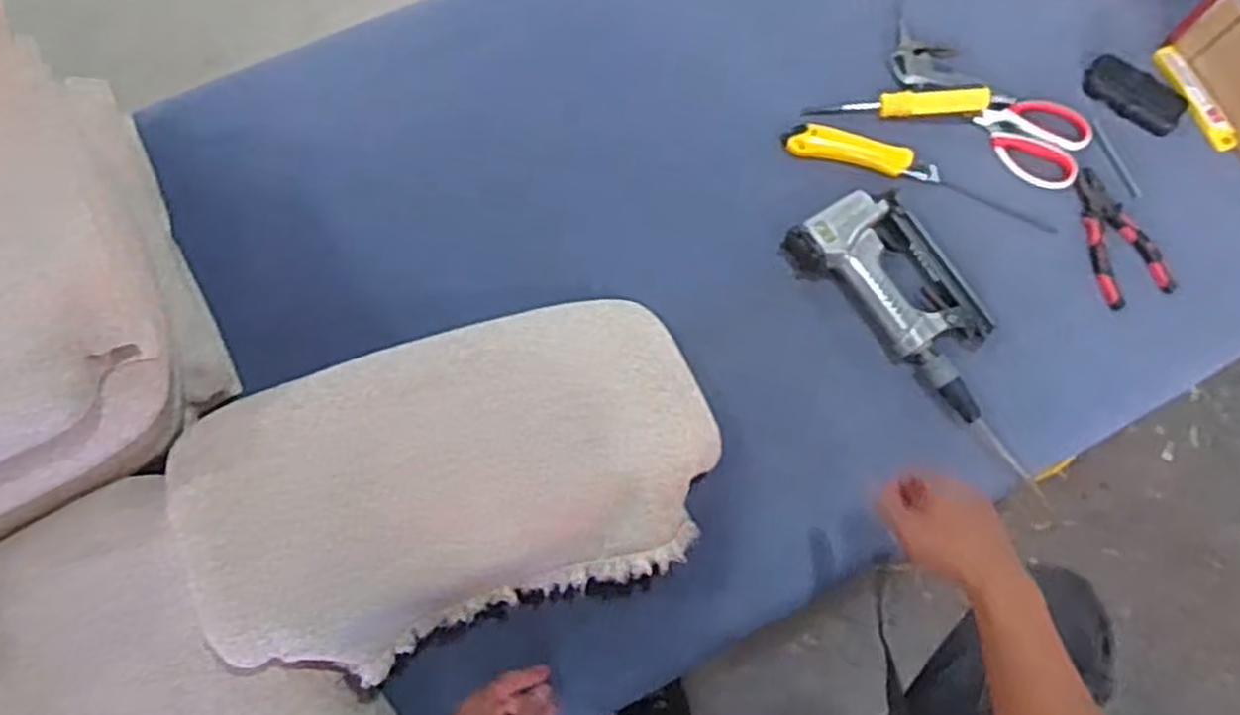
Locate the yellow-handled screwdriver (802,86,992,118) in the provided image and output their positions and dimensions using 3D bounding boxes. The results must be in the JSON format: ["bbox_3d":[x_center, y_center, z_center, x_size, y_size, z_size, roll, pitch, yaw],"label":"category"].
[{"bbox_3d":[0.299,-0.277,0.847,0.189,0.031,0.032,-3,74,-3],"label":"yellow-handled screwdriver"}]

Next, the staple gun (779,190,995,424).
[{"bbox_3d":[0.291,-0.061,0.789,0.123,0.041,0.241,-37,79,-11],"label":"staple gun"}]

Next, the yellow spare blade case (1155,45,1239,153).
[{"bbox_3d":[0.633,-0.285,0.869,0.021,0.017,0.133,-26,77,-9],"label":"yellow spare blade case"}]

